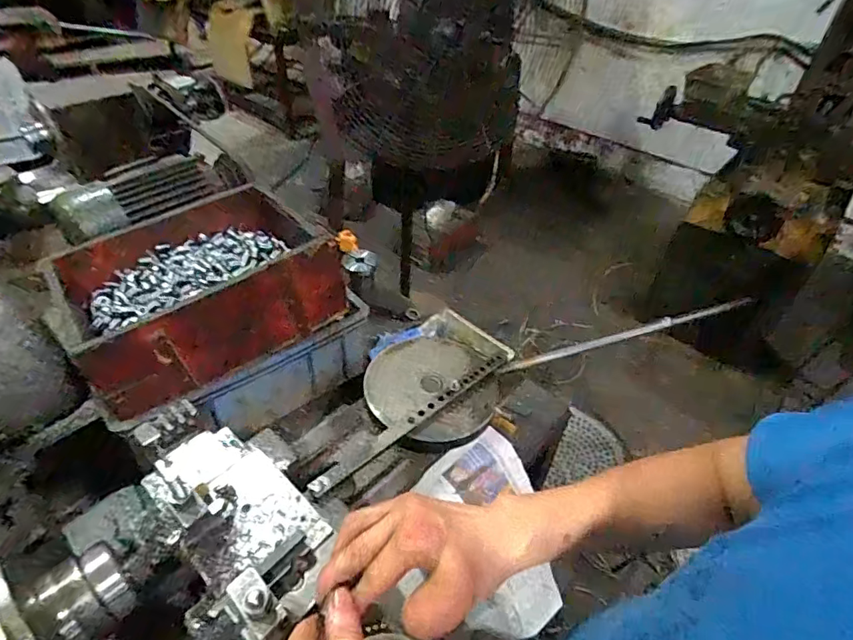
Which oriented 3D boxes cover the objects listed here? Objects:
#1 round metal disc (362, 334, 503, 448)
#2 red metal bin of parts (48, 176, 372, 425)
[{"bbox_3d":[0.007,0.092,0.706,0.177,0.027,0.176,1,42,-1],"label":"round metal disc"},{"bbox_3d":[-0.332,-0.059,0.757,0.358,0.149,0.278,-25,49,-27],"label":"red metal bin of parts"}]

